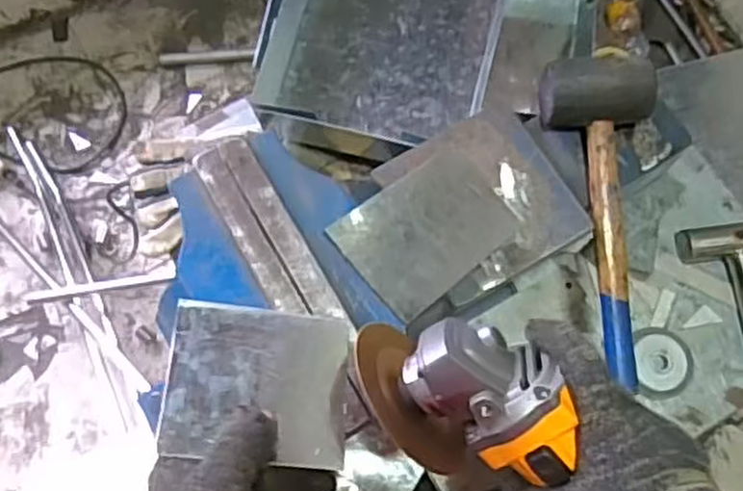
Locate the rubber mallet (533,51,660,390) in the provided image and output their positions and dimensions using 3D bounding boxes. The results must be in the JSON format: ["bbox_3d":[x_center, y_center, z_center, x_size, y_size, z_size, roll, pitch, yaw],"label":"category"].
[{"bbox_3d":[0.221,-0.021,0.685,0.101,0.053,0.301,-6,87,-1],"label":"rubber mallet"}]

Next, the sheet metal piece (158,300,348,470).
[{"bbox_3d":[-0.068,0.084,0.460,0.110,0.009,0.098,10,57,-18],"label":"sheet metal piece"}]

